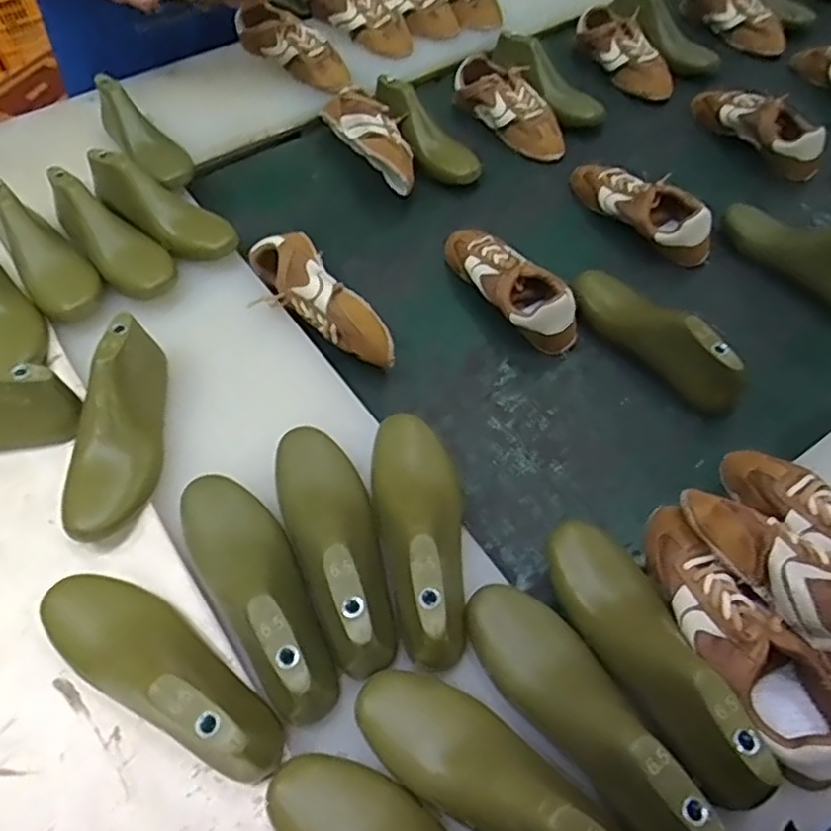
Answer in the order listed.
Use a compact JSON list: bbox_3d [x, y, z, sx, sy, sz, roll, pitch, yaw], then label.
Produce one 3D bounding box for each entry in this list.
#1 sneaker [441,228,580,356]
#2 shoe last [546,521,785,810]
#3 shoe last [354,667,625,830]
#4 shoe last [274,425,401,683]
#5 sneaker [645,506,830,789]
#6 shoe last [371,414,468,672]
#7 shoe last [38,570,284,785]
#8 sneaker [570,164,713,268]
[{"bbox_3d":[0.116,-0.170,0.826,0.089,0.067,0.230,-30,61,-18],"label":"sneaker"},{"bbox_3d":[0.189,0.172,0.510,0.076,0.071,0.234,-24,60,-14],"label":"shoe last"},{"bbox_3d":[0.060,0.262,0.471,0.230,0.078,0.077,24,56,31],"label":"shoe last"},{"bbox_3d":[-0.070,0.099,0.569,0.080,0.082,0.236,-16,58,-10],"label":"shoe last"},{"bbox_3d":[0.252,0.175,0.533,0.077,0.073,0.225,-24,60,-14],"label":"sneaker"},{"bbox_3d":[0.004,0.088,0.568,0.076,0.069,0.239,-4,57,-2],"label":"shoe last"},{"bbox_3d":[-0.205,0.186,0.513,0.247,0.092,0.080,27,61,18],"label":"shoe last"},{"bbox_3d":[0.310,-0.290,0.916,0.077,0.073,0.229,-35,63,-20],"label":"sneaker"}]

